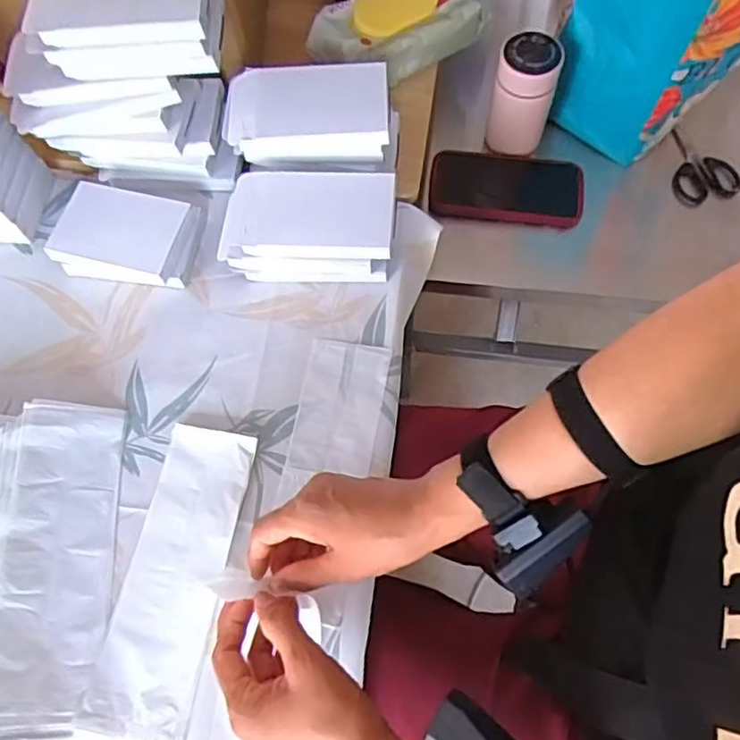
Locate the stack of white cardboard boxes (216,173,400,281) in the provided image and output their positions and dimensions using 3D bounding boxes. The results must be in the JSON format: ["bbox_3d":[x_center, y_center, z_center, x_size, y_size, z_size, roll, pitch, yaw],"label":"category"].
[{"bbox_3d":[-0.058,-0.142,0.632,0.160,0.057,0.097,4,69,4],"label":"stack of white cardboard boxes"}]

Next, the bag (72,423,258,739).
[{"bbox_3d":[-0.163,0.169,0.535,0.081,0.012,0.245,9,69,6],"label":"bag"}]

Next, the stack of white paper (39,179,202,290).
[{"bbox_3d":[-0.245,-0.135,0.648,0.135,0.038,0.090,11,70,7],"label":"stack of white paper"}]

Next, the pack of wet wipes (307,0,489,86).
[{"bbox_3d":[0.025,-0.386,0.716,0.180,0.056,0.104,-38,72,-12],"label":"pack of wet wipes"}]

